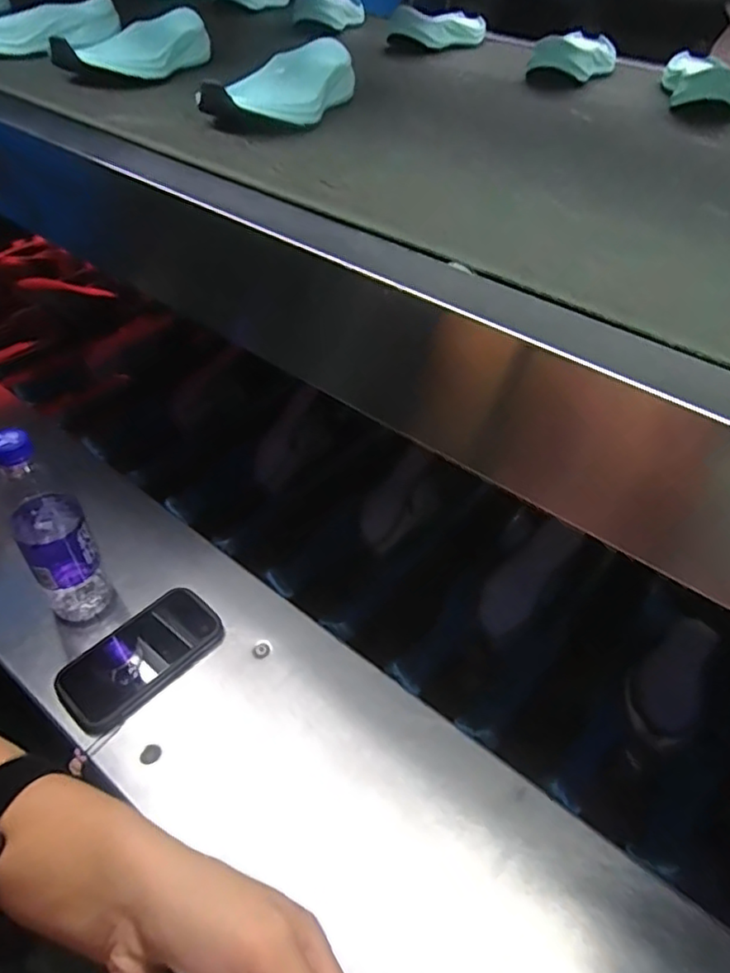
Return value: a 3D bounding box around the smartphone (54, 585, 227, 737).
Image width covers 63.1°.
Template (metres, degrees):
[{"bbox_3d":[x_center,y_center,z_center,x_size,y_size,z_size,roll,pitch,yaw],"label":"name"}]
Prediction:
[{"bbox_3d":[-0.226,0.170,0.603,0.087,0.013,0.158,37,54,27],"label":"smartphone"}]

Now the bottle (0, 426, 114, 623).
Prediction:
[{"bbox_3d":[-0.301,0.043,0.569,0.063,0.234,0.068,-32,56,-30],"label":"bottle"}]

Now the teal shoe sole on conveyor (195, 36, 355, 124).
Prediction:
[{"bbox_3d":[-0.064,-0.357,0.534,0.073,0.045,0.196,17,47,11],"label":"teal shoe sole on conveyor"}]

